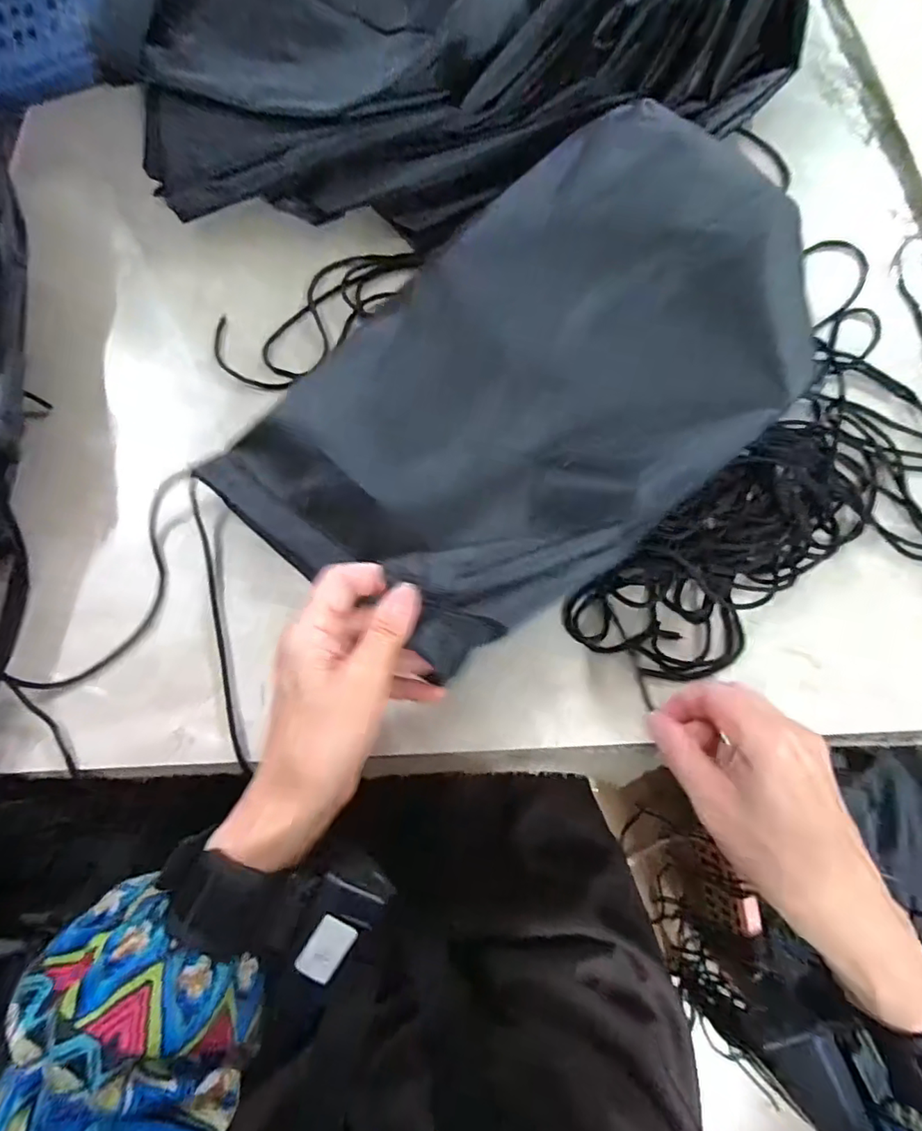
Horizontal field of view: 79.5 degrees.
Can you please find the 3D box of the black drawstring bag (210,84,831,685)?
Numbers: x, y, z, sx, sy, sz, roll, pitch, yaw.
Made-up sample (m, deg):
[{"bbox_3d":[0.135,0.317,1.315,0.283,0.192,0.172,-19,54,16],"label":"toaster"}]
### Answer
[{"bbox_3d":[0.048,-0.108,0.345,0.363,0.071,0.234,-39,74,-11],"label":"black drawstring bag"}]

